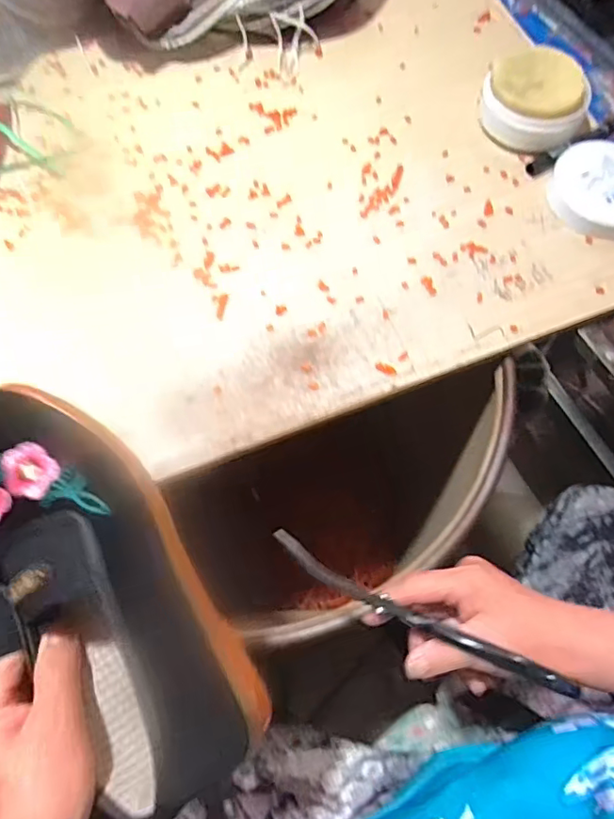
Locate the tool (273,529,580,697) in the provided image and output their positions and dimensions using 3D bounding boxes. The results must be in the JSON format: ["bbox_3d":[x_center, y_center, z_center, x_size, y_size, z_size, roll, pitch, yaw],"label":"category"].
[{"bbox_3d":[0.061,0.121,0.323,0.187,0.025,0.015,22,69,21],"label":"tool"}]

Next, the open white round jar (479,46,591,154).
[{"bbox_3d":[0.232,-0.316,0.560,0.100,0.047,0.095,0,69,-1],"label":"open white round jar"}]

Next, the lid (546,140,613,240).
[{"bbox_3d":[0.291,-0.221,0.538,0.097,0.028,0.106,0,69,-1],"label":"lid"}]

